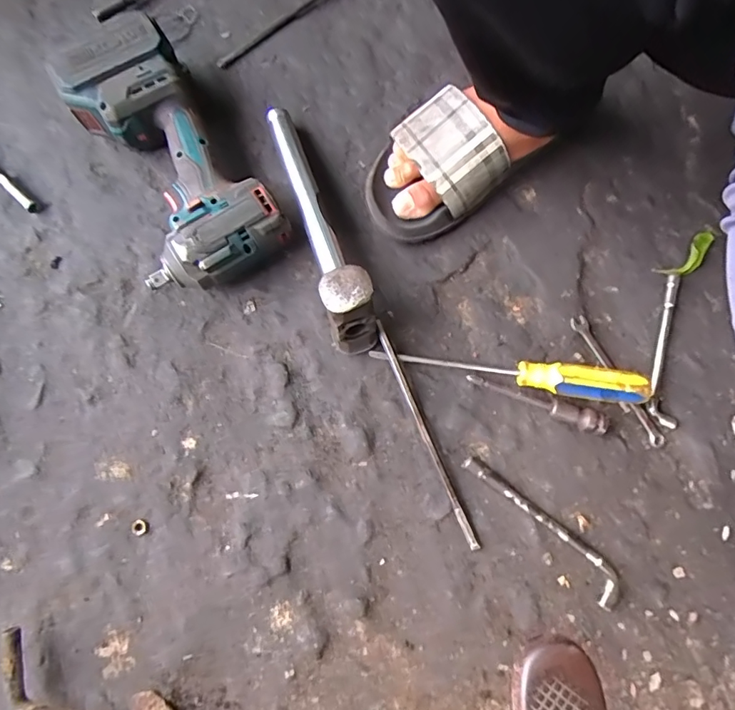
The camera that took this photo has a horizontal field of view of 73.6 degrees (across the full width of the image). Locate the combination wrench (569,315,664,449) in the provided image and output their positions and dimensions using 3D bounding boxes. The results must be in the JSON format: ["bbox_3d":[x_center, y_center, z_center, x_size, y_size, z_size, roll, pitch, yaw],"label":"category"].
[{"bbox_3d":[0.248,0.024,0.484,0.016,0.010,0.146,-30,79,-8],"label":"combination wrench"}]

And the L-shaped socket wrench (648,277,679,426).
[{"bbox_3d":[0.300,-0.007,0.491,0.026,0.013,0.155,11,77,1],"label":"L-shaped socket wrench"}]

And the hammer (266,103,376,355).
[{"bbox_3d":[-0.051,-0.133,0.482,0.044,0.098,0.266,-19,66,-2],"label":"hammer"}]

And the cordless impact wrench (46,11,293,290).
[{"bbox_3d":[-0.194,-0.181,0.474,0.133,0.087,0.250,-33,80,-9],"label":"cordless impact wrench"}]

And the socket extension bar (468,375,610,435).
[{"bbox_3d":[0.159,0.045,0.464,0.131,0.021,0.018,20,77,3],"label":"socket extension bar"}]

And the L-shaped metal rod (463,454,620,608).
[{"bbox_3d":[0.159,0.152,0.442,0.028,0.014,0.173,-43,81,-10],"label":"L-shaped metal rod"}]

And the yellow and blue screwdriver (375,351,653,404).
[{"bbox_3d":[0.131,0.017,0.462,0.249,0.033,0.038,5,77,0],"label":"yellow and blue screwdriver"}]

